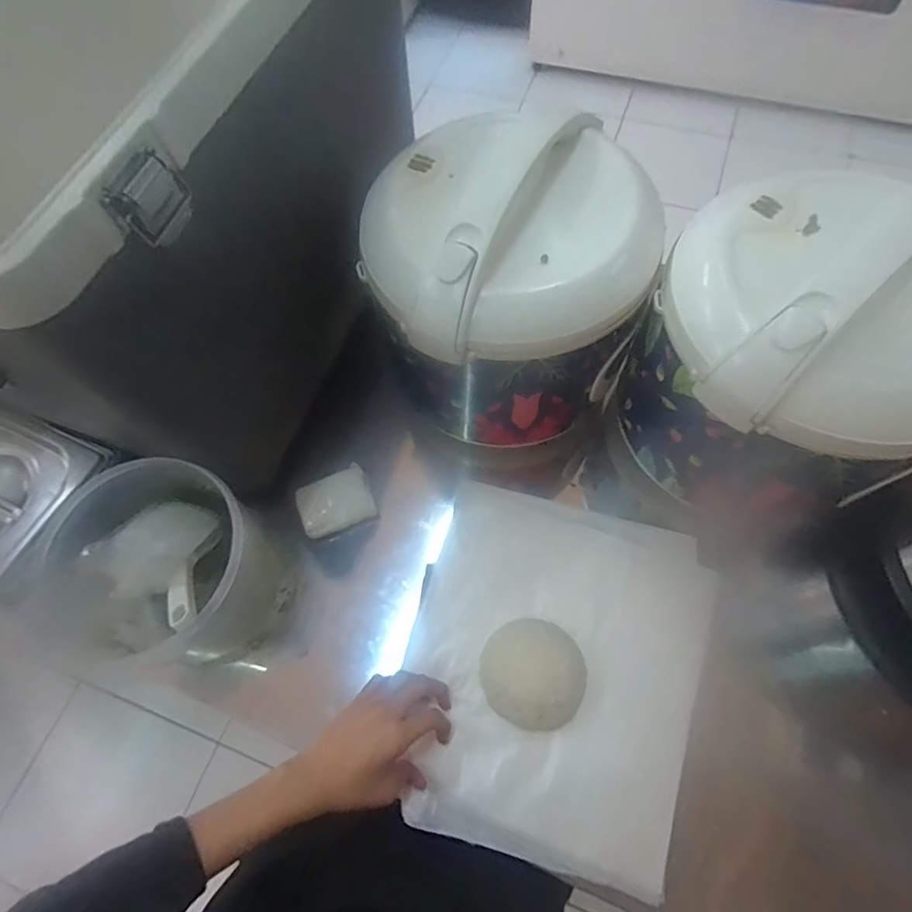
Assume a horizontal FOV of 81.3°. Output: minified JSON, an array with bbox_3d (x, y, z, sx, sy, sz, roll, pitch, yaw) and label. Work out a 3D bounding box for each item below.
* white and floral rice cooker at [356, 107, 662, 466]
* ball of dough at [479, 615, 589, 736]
[{"bbox_3d":[0.047,-0.148,0.493,0.216,0.214,0.209,-24,67,-8],"label":"white and floral rice cooker"},{"bbox_3d":[0.071,0.197,0.484,0.093,0.014,0.089,25,70,13],"label":"ball of dough"}]

